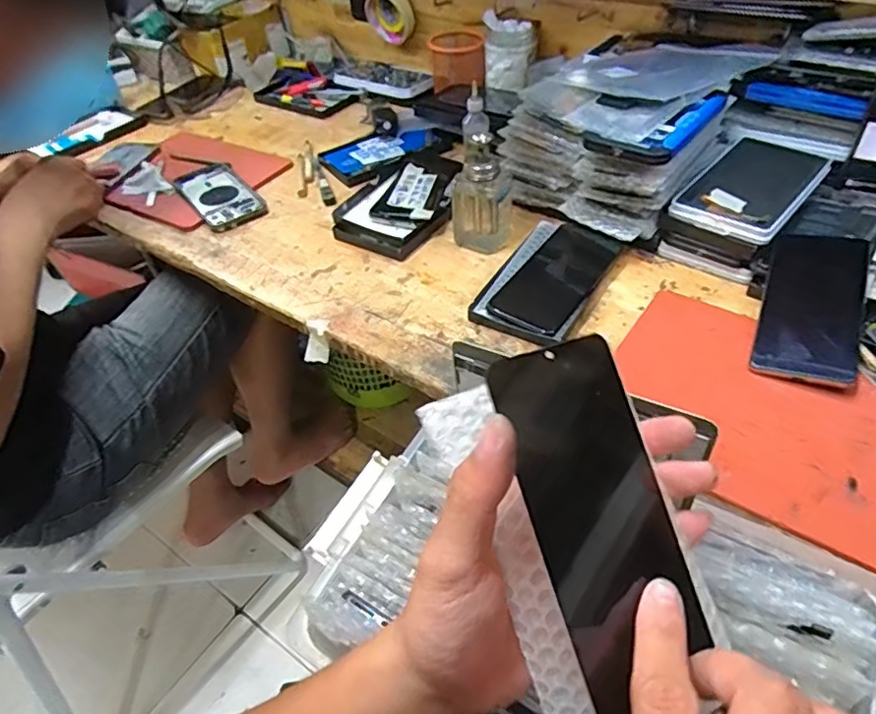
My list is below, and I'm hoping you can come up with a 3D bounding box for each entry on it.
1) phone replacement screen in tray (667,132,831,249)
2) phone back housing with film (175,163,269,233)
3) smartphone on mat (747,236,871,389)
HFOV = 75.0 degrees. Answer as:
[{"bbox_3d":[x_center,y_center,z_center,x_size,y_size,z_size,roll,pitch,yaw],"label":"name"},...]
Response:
[{"bbox_3d":[0.333,-0.181,0.602,0.101,0.012,0.181,32,59,30],"label":"phone replacement screen in tray"},{"bbox_3d":[-0.298,-0.222,0.786,0.080,0.010,0.158,-33,59,-24],"label":"phone back housing with film"},{"bbox_3d":[0.328,-0.043,0.501,0.076,0.012,0.145,11,71,26],"label":"smartphone on mat"}]

